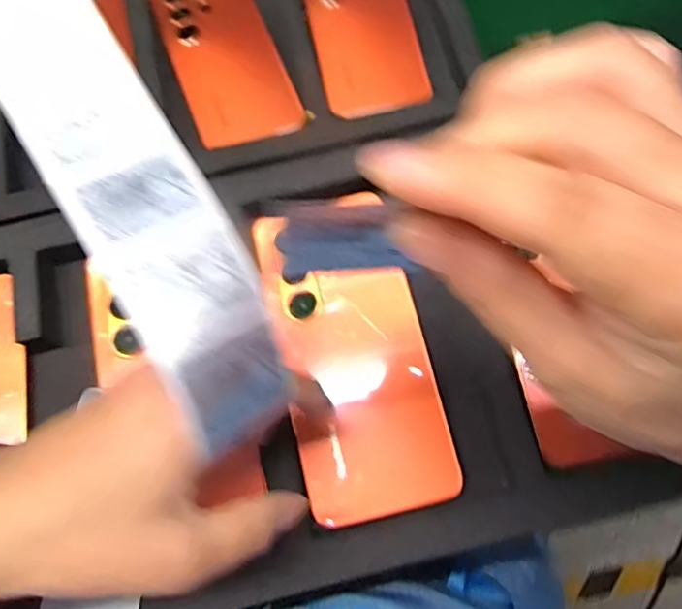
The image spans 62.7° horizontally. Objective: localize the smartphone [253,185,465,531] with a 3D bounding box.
[{"bbox_3d":[0.006,0.026,0.297,0.077,0.010,0.161,-14,72,-2],"label":"smartphone"}]

